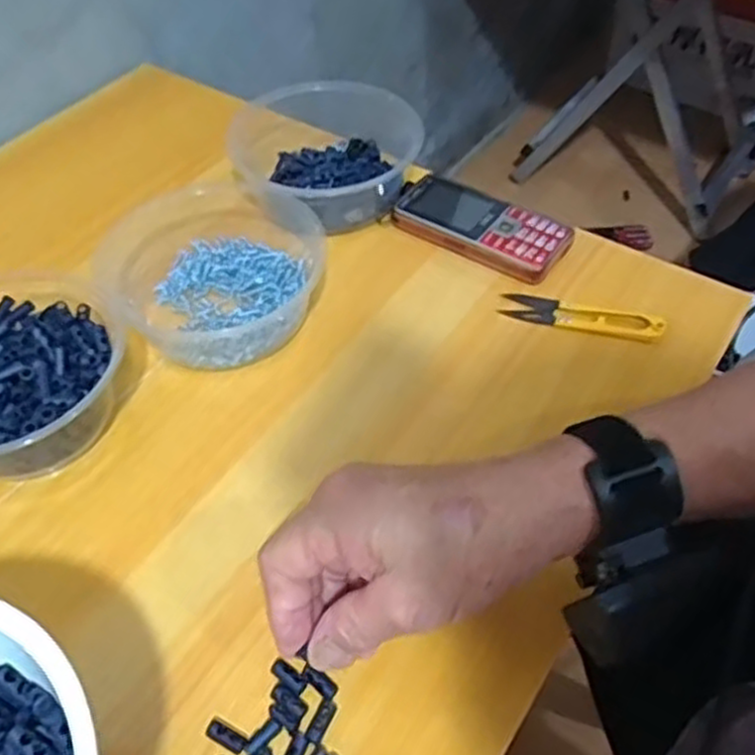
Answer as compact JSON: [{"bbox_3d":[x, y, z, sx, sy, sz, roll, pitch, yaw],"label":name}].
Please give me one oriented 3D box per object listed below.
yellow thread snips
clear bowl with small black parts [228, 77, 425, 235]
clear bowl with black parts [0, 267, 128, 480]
[{"bbox_3d":[0.137,-0.043,0.517,0.107,0.009,0.023,15,52,13],"label":"yellow thread snips"},{"bbox_3d":[-0.048,-0.178,0.603,0.145,0.057,0.169,10,51,9],"label":"clear bowl with small black parts"},{"bbox_3d":[-0.226,-0.001,0.461,0.154,0.050,0.127,23,54,19],"label":"clear bowl with black parts"}]

